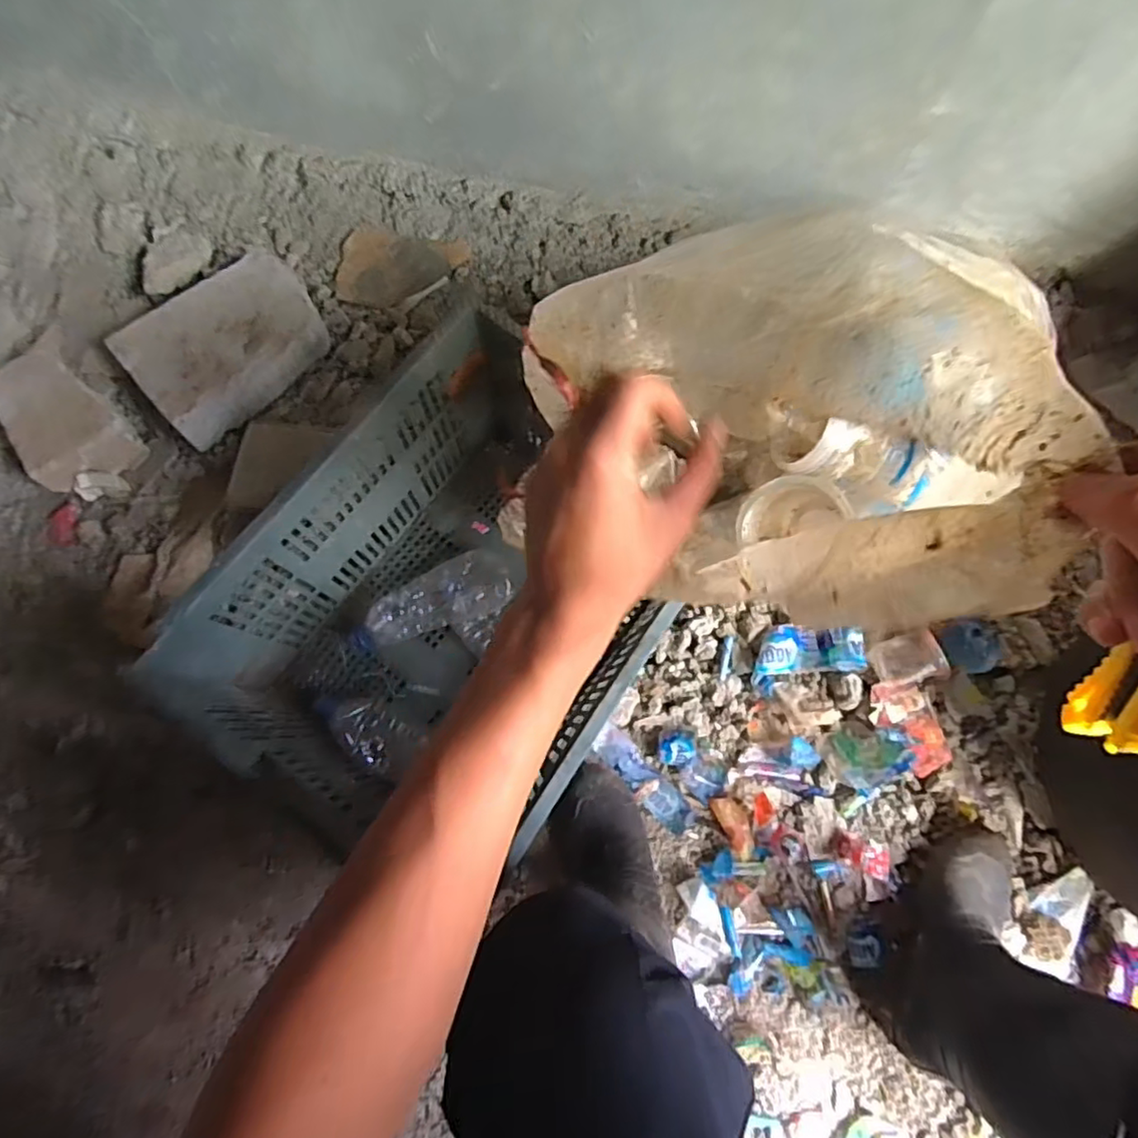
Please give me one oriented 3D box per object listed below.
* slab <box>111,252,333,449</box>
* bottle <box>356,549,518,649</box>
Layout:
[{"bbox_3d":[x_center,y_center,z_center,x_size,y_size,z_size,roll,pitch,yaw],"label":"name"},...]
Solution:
[{"bbox_3d":[-0.486,-0.327,0.900,0.262,0.073,0.187,-41,78,-14],"label":"slab"},{"bbox_3d":[-0.177,0.044,0.813,0.210,0.064,0.070,-22,74,-9],"label":"bottle"}]

